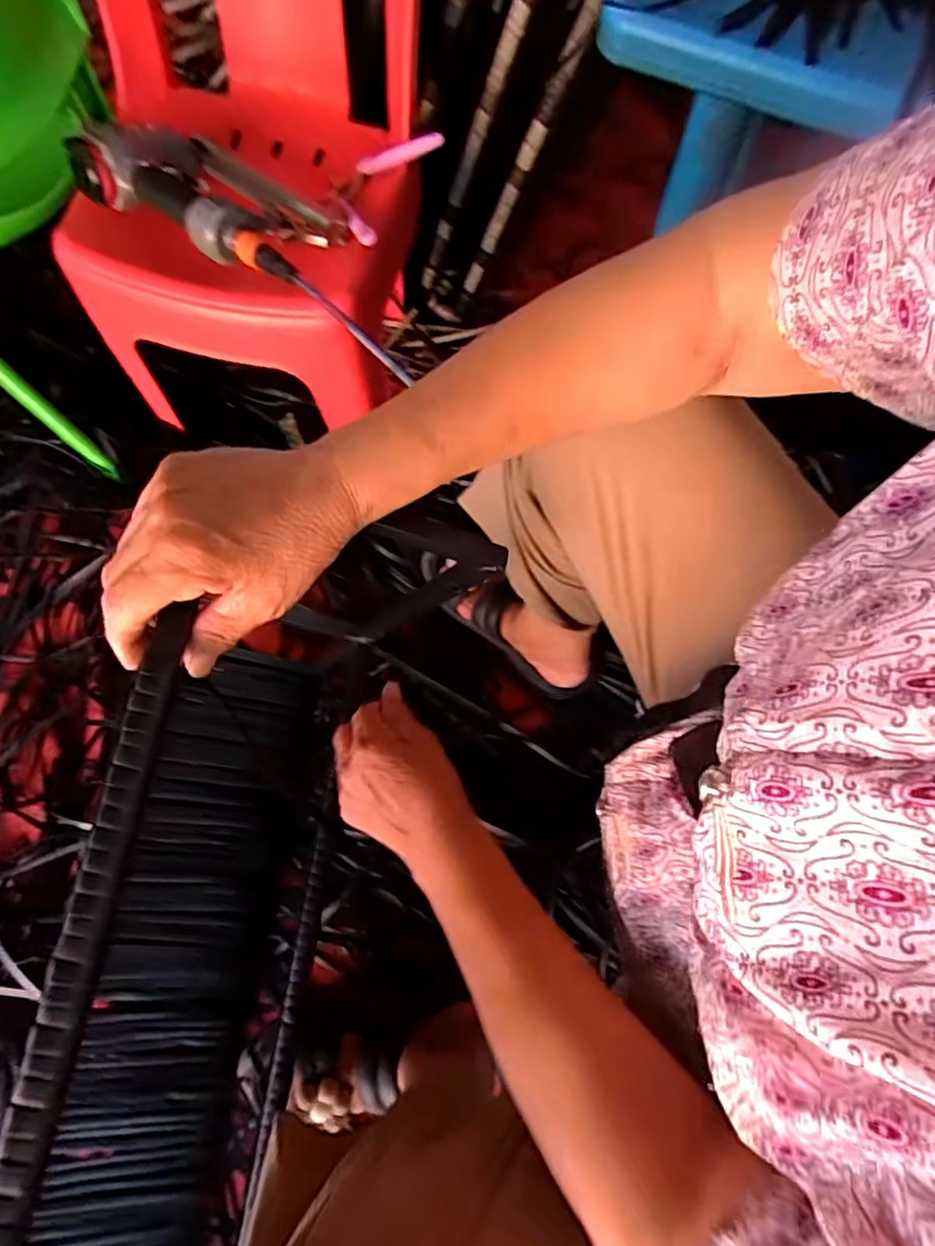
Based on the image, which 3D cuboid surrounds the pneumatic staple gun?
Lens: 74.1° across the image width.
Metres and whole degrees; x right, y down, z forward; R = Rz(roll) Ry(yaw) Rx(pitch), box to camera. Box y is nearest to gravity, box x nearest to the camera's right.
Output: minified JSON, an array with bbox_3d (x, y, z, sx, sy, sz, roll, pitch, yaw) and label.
[{"bbox_3d":[-0.247,-0.428,0.623,0.264,0.071,0.146,29,73,7],"label":"pneumatic staple gun"}]

